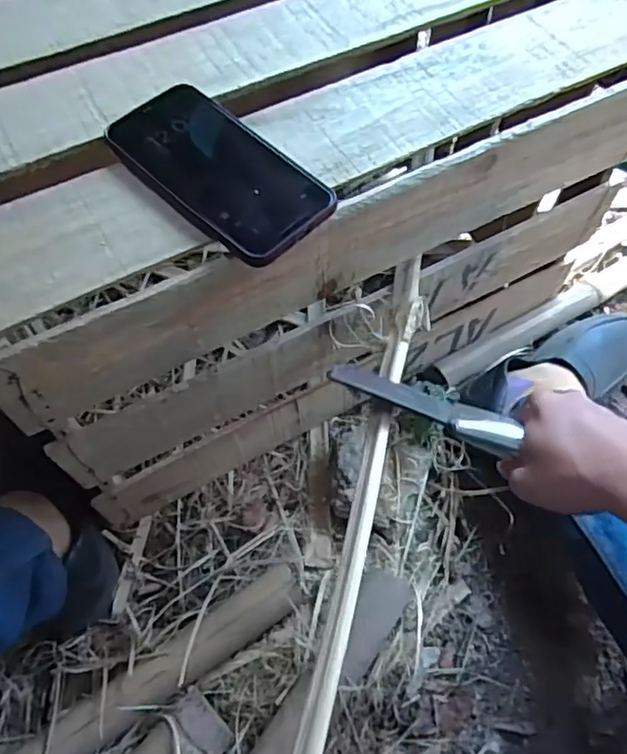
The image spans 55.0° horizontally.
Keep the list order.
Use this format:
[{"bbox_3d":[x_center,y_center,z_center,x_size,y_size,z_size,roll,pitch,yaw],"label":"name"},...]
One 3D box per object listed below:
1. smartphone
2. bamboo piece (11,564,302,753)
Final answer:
[{"bbox_3d":[-0.066,-0.140,0.406,0.157,0.008,0.079,41,69,16],"label":"smartphone"},{"bbox_3d":[-0.200,0.307,0.524,0.438,0.044,0.043,-32,63,-16],"label":"bamboo piece"}]

